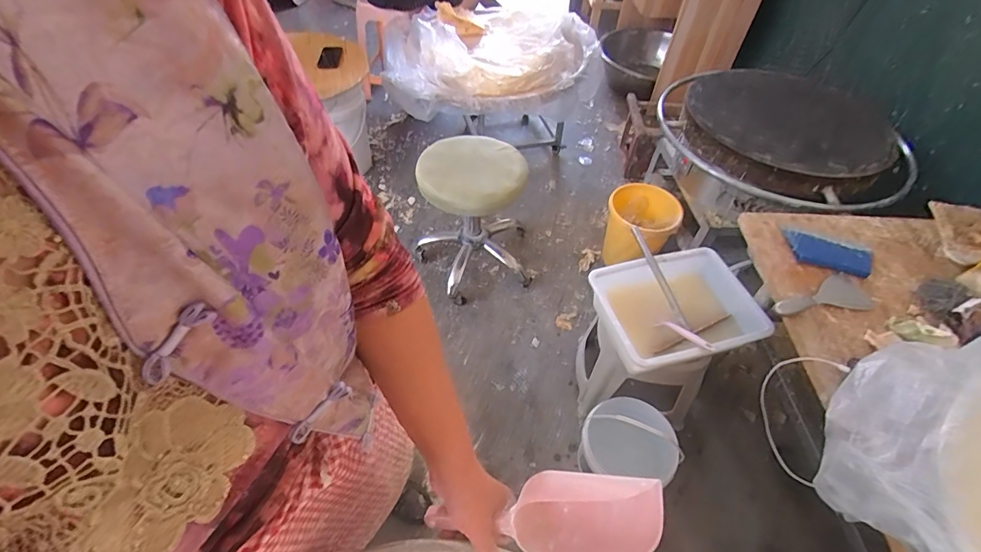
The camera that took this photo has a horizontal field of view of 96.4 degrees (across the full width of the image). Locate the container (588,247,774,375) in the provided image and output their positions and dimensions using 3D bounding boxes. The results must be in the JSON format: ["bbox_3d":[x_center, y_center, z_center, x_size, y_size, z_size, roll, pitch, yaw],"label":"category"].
[{"bbox_3d":[0.438,0.084,1.074,0.329,0.120,0.283,-12,52,-11],"label":"container"}]

